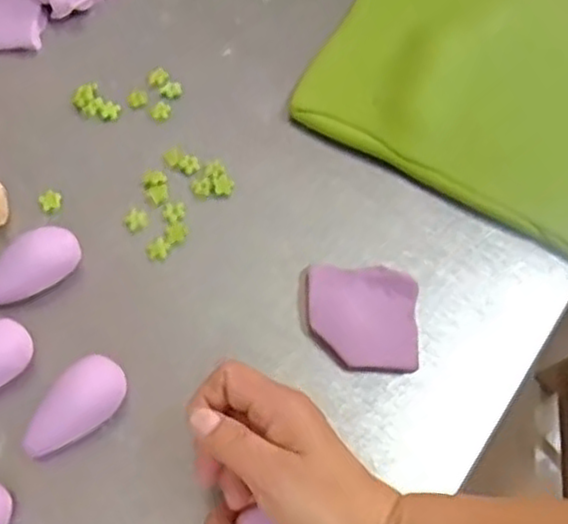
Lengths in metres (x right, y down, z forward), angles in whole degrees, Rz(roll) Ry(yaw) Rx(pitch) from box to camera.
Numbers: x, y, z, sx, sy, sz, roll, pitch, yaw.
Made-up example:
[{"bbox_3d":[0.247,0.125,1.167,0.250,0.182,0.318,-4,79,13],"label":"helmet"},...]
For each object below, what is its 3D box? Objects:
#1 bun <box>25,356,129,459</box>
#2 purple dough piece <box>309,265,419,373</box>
[{"bbox_3d":[-0.127,0.090,0.449,0.035,0.030,0.068,41,68,17],"label":"bun"},{"bbox_3d":[0.053,0.037,0.491,0.071,0.013,0.071,3,62,-1],"label":"purple dough piece"}]

